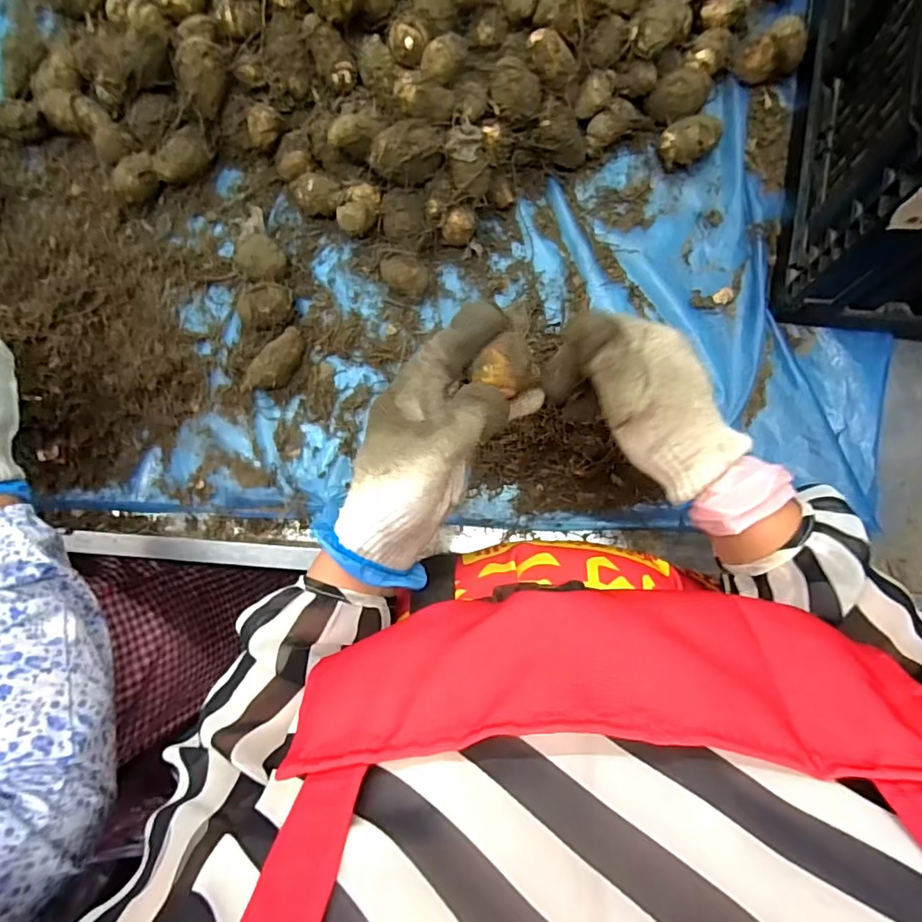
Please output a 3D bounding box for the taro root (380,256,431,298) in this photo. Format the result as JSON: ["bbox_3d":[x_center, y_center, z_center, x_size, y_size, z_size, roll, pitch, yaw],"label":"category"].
[{"bbox_3d":[-0.051,-0.167,0.484,0.046,0.026,0.029,30,89,4],"label":"taro root"}]

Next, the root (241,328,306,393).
[{"bbox_3d":[-0.163,-0.086,0.480,0.027,0.030,0.068,36,89,4],"label":"root"}]

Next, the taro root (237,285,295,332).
[{"bbox_3d":[-0.175,-0.138,0.483,0.047,0.037,0.041,7,87,3],"label":"taro root"}]

